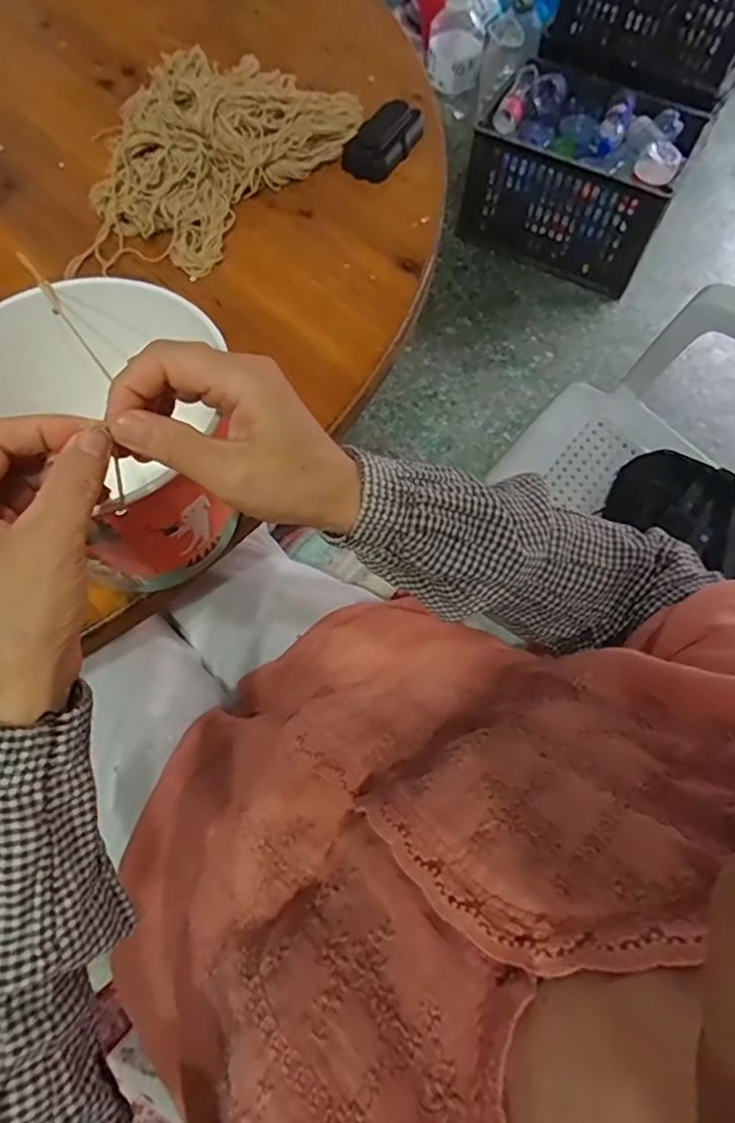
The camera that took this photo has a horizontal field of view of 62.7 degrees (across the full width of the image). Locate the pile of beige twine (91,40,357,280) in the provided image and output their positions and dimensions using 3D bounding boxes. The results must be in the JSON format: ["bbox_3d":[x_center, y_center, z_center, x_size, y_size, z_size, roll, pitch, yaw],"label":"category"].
[{"bbox_3d":[-0.145,-0.411,0.579,0.233,0.060,0.288,13,67,5],"label":"pile of beige twine"}]

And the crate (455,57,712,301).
[{"bbox_3d":[0.556,-0.997,1.552,0.464,0.322,0.381,30,69,12],"label":"crate"}]

